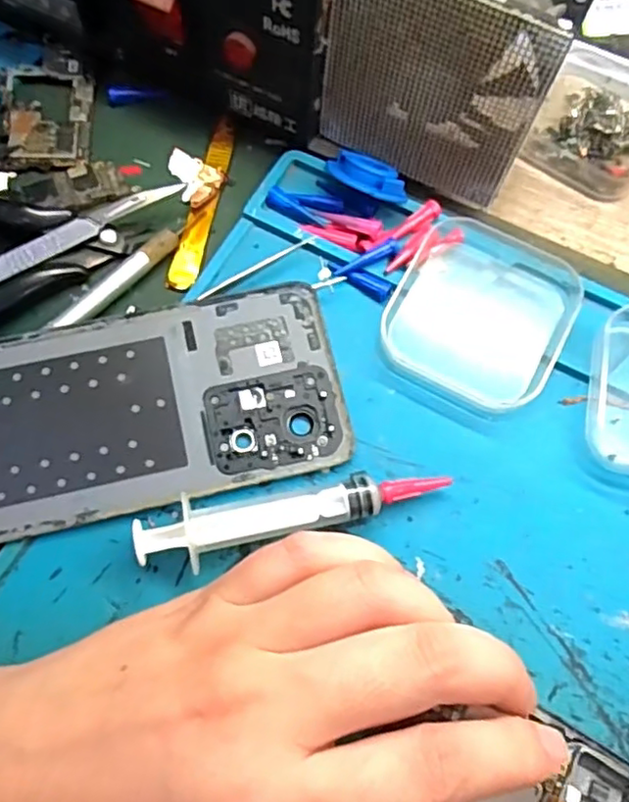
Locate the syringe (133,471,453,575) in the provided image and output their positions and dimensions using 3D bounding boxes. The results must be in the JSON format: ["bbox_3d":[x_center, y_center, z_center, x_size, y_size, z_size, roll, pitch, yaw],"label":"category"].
[{"bbox_3d":[-0.007,0.037,0.212,0.102,0.014,0.019,-11,70,-6],"label":"syringe"}]

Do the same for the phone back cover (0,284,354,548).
[{"bbox_3d":[-0.069,0.005,0.224,0.154,0.011,0.069,-13,70,-6],"label":"phone back cover"}]

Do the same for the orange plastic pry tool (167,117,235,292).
[{"bbox_3d":[-0.045,-0.082,0.265,0.011,0.004,0.083,15,69,-8],"label":"orange plastic pry tool"}]

